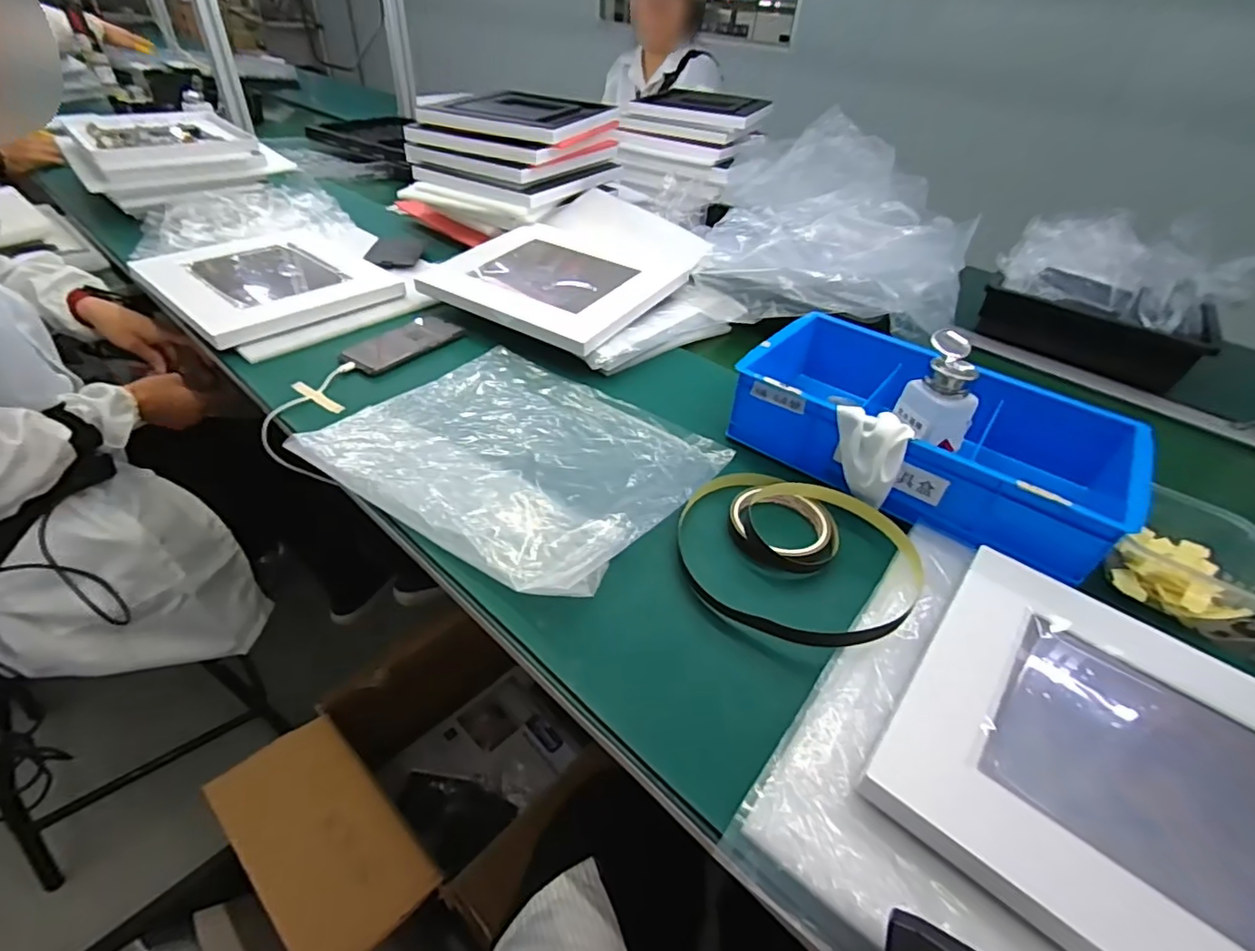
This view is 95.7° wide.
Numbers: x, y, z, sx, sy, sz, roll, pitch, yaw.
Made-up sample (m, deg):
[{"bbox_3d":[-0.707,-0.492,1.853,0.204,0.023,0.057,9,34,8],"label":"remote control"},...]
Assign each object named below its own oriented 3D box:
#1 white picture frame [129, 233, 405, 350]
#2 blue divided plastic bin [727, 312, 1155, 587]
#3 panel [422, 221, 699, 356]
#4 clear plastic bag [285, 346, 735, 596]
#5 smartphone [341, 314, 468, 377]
[{"bbox_3d":[-0.512,-0.280,0.811,0.297,0.018,0.252,32,46,27],"label":"white picture frame"},{"bbox_3d":[0.303,-0.053,0.582,0.348,0.086,0.249,29,45,25],"label":"blue divided plastic bin"},{"bbox_3d":[-0.101,-0.278,0.804,0.300,0.021,0.251,26,51,22],"label":"panel"},{"bbox_3d":[-0.111,-0.024,0.575,0.332,0.015,0.273,27,44,22],"label":"clear plastic bag"},{"bbox_3d":[-0.288,-0.170,0.729,0.071,0.012,0.144,28,45,24],"label":"smartphone"}]

